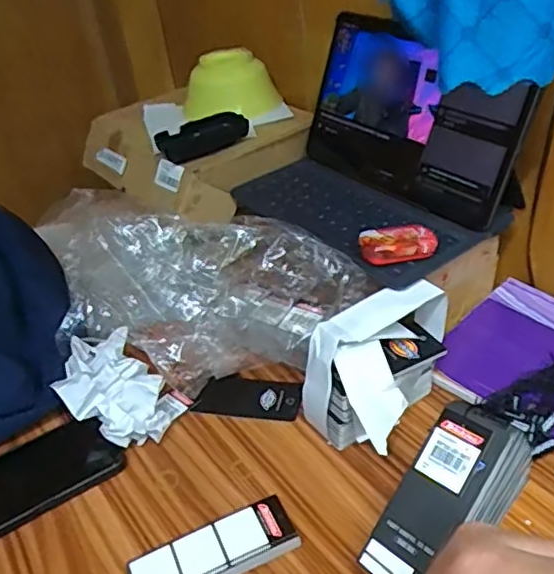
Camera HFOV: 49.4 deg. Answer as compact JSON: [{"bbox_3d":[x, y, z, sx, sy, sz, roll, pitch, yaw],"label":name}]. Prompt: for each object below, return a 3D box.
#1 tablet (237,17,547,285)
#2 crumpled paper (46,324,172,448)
[{"bbox_3d":[0.087,-0.142,0.612,0.202,0.155,0.274,-20,37,-18],"label":"tablet"},{"bbox_3d":[-0.154,0.098,0.558,0.084,0.062,0.121,-24,38,-22],"label":"crumpled paper"}]

